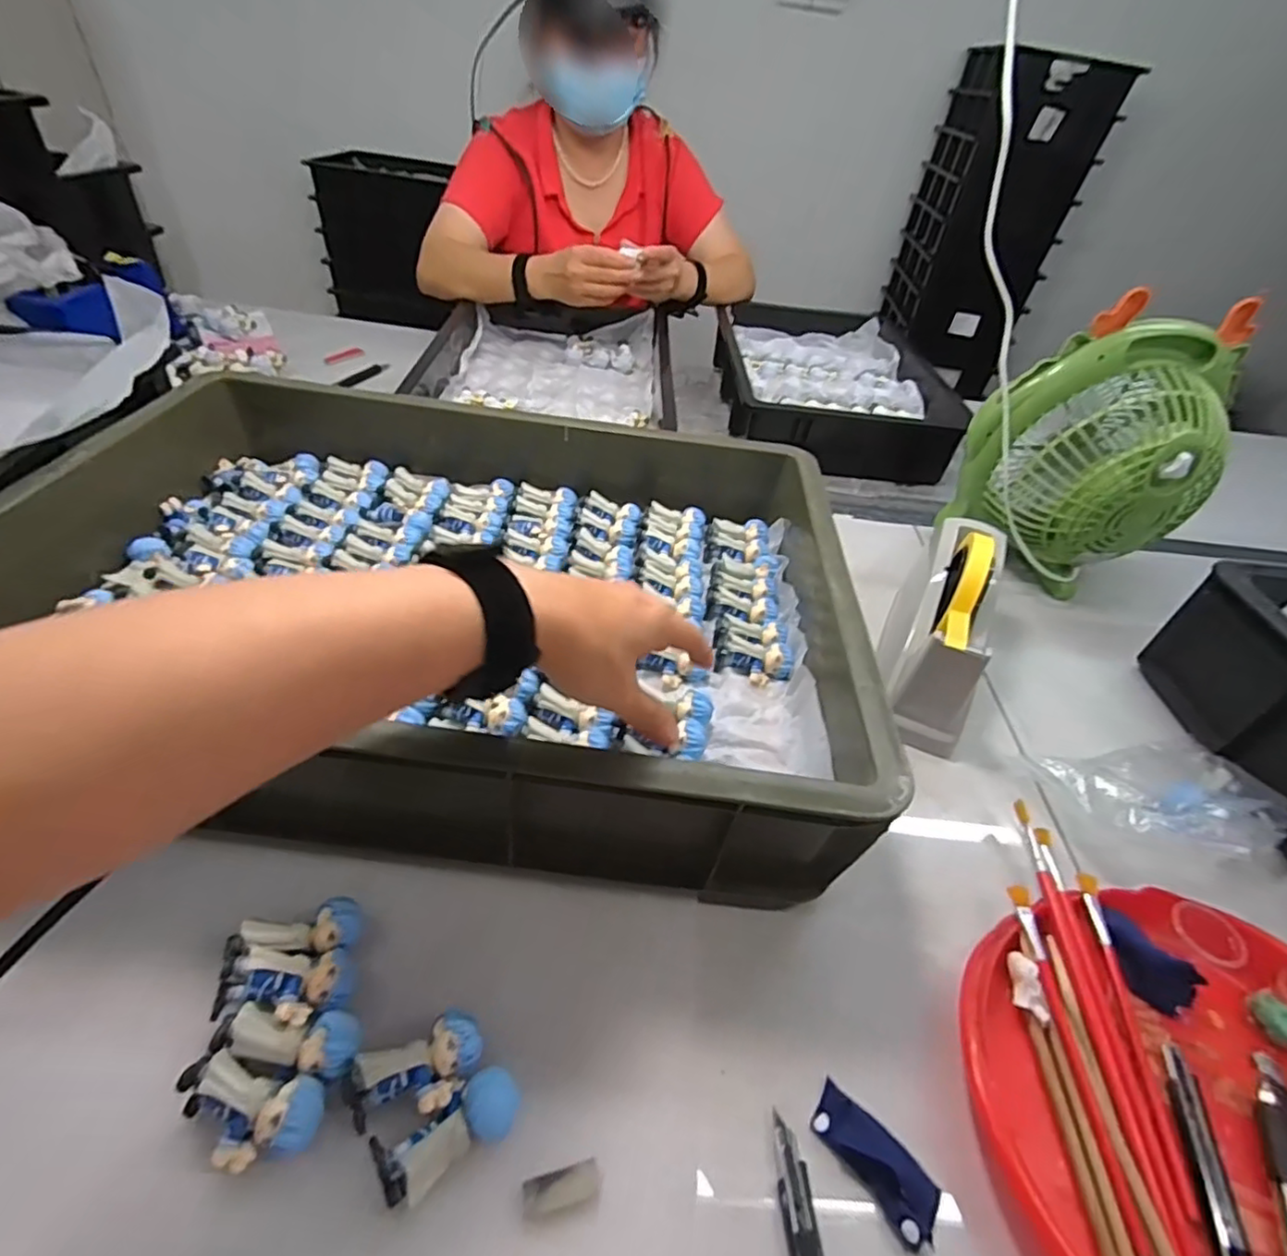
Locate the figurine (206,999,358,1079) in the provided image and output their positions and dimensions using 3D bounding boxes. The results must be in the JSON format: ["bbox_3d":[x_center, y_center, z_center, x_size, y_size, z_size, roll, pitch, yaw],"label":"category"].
[{"bbox_3d":[-0.170,0.198,0.301,0.063,0.024,0.025,9,42,1],"label":"figurine"}]

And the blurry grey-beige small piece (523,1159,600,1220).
[{"bbox_3d":[-0.037,0.256,0.283,0.034,0.004,0.014,-7,44,-16],"label":"blurry grey-beige small piece"}]

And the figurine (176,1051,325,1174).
[{"bbox_3d":[-0.178,0.221,0.281,0.064,0.024,0.035,13,43,6],"label":"figurine"}]

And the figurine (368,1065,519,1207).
[{"bbox_3d":[-0.088,0.231,0.285,0.063,0.020,0.026,-21,49,-28],"label":"figurine"}]

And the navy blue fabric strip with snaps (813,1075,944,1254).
[{"bbox_3d":[0.113,0.261,0.305,0.030,0.014,0.064,-30,54,-34],"label":"navy blue fabric strip with snaps"}]

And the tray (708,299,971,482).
[{"bbox_3d":[0.281,-0.377,0.959,0.319,0.092,0.443,5,42,-3],"label":"tray"}]

